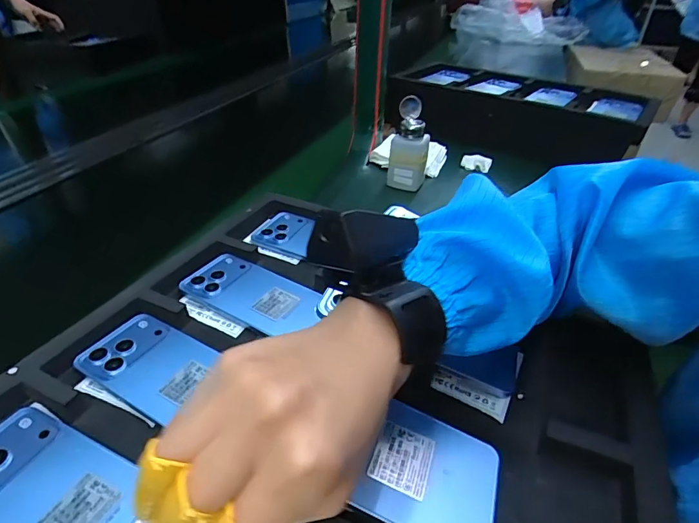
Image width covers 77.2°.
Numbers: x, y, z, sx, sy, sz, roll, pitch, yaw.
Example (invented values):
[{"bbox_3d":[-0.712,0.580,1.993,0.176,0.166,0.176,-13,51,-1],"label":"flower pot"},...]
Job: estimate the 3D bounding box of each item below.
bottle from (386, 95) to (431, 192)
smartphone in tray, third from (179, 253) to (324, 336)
[{"bbox_3d":[0.093,-0.181,0.683,0.069,0.128,0.053,11,38,10],"label":"bottle"},{"bbox_3d":[-0.103,0.032,0.463,0.146,0.013,0.077,19,39,24],"label":"smartphone in tray, third"}]

